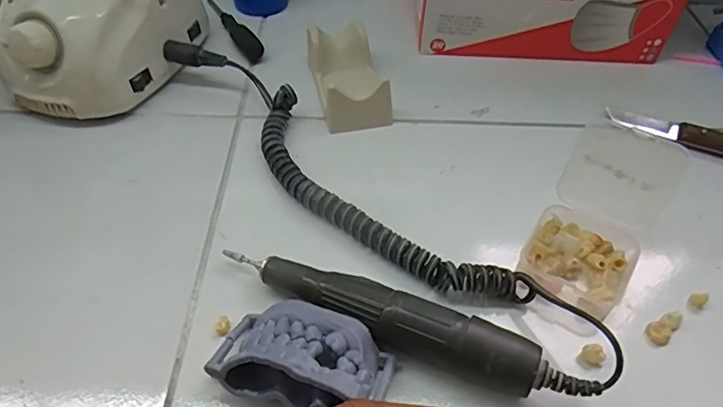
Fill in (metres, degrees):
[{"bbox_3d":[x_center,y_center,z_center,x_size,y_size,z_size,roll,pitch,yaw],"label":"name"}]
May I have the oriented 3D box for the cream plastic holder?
[{"bbox_3d":[-0.010,-0.096,0.394,0.050,0.030,0.084,-8,50,-8],"label":"cream plastic holder"}]

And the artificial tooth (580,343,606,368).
[{"bbox_3d":[0.116,0.076,0.265,0.011,0.010,0.007,23,53,18],"label":"artificial tooth"}]

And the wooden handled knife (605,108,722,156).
[{"bbox_3d":[0.249,-0.040,0.367,0.148,0.016,0.017,20,52,15],"label":"wooden handled knife"}]

